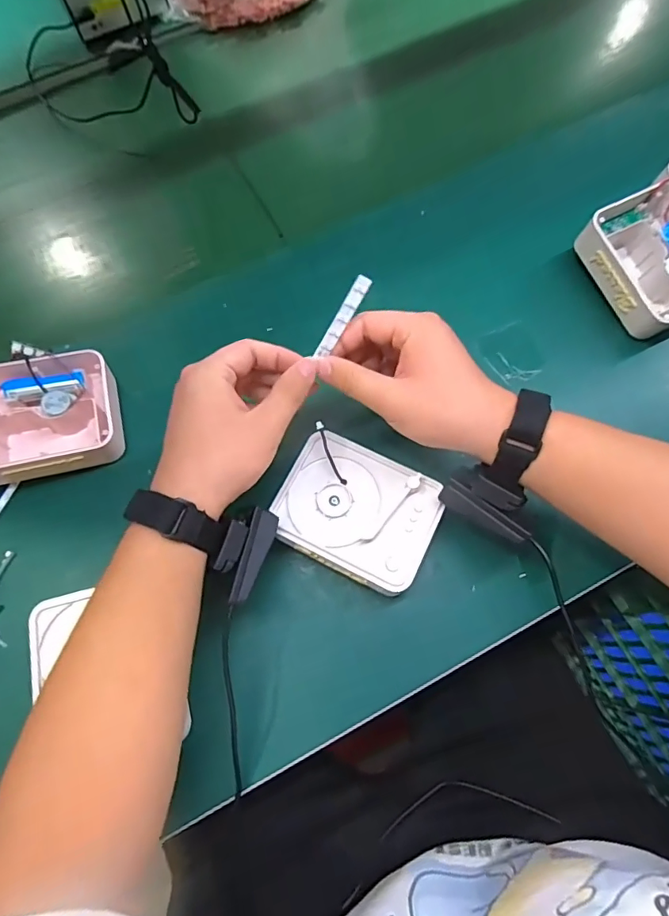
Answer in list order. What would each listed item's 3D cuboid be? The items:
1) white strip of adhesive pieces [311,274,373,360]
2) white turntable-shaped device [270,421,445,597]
[{"bbox_3d":[0.005,-0.101,0.354,0.010,0.007,0.066,44,117,15],"label":"white strip of adhesive pieces"},{"bbox_3d":[0.018,0.040,0.390,0.122,0.017,0.099,24,73,10],"label":"white turntable-shaped device"}]

